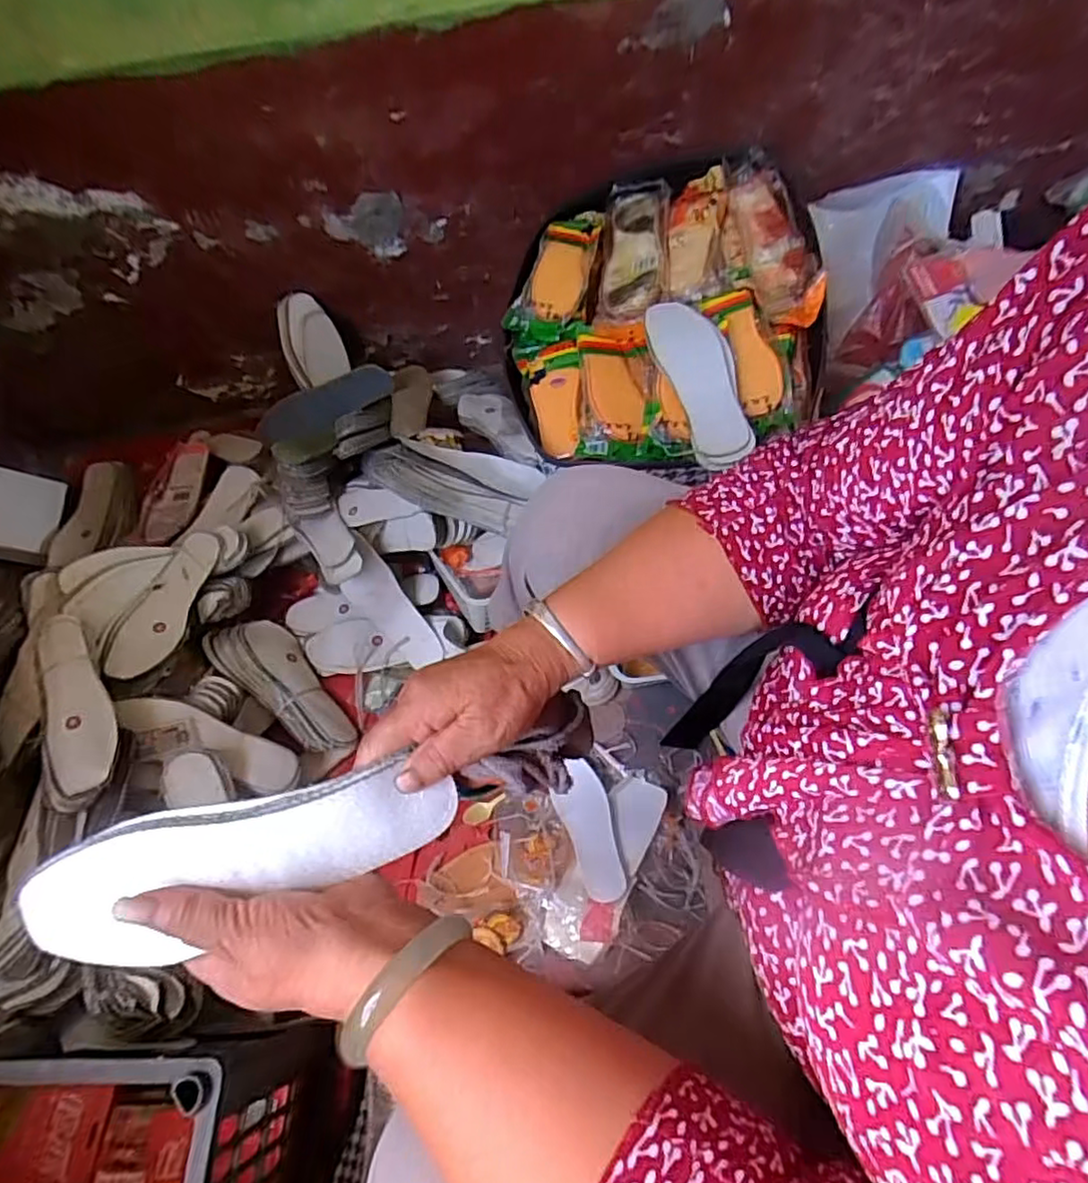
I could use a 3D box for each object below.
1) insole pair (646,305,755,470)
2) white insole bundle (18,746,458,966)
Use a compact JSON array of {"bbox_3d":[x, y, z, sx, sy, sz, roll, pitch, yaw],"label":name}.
[{"bbox_3d":[0.165,-0.226,0.663,0.075,0.013,0.220,-10,60,-1],"label":"insole pair"},{"bbox_3d":[-0.155,0.140,0.325,0.212,0.020,0.069,-13,102,-8],"label":"white insole bundle"}]

